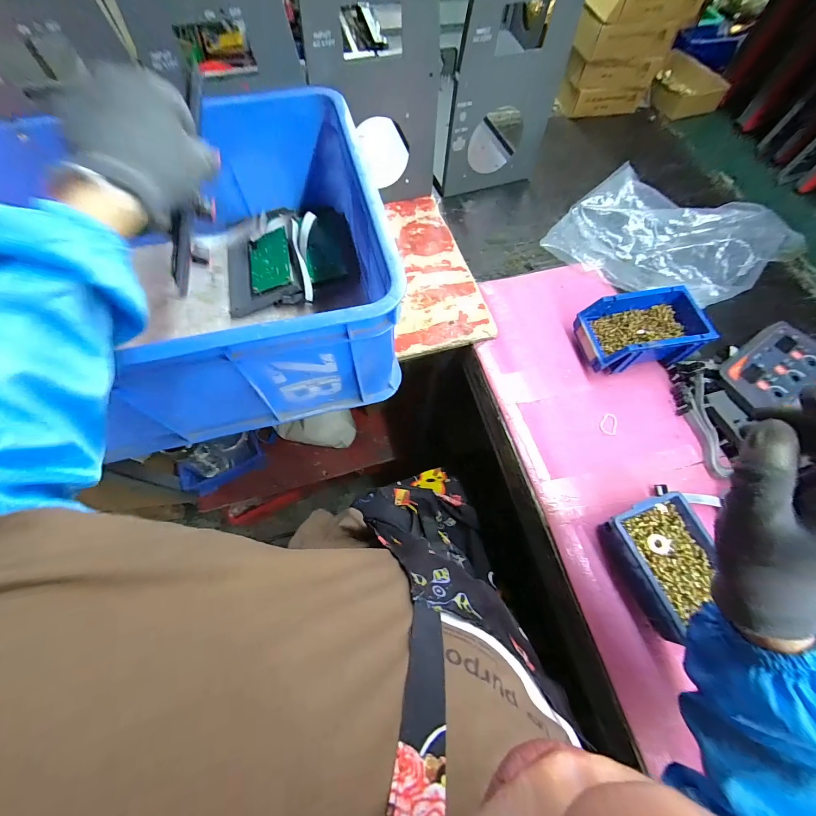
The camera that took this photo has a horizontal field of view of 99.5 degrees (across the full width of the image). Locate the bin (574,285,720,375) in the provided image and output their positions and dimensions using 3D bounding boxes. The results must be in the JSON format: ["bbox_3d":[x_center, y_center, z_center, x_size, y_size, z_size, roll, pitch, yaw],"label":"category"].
[{"bbox_3d":[0.349,-0.114,0.524,0.160,0.075,0.100,-8,66,-3],"label":"bin"}]

